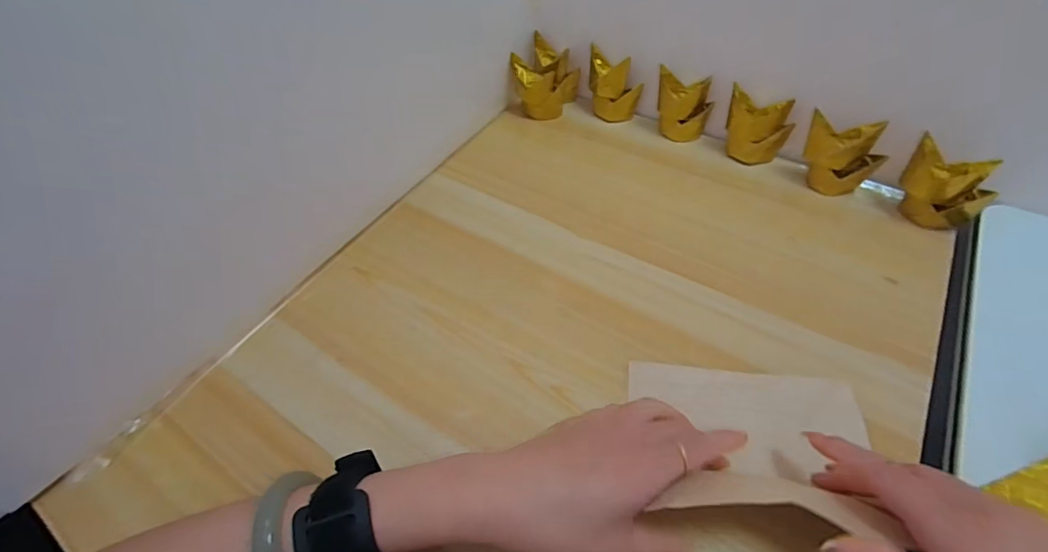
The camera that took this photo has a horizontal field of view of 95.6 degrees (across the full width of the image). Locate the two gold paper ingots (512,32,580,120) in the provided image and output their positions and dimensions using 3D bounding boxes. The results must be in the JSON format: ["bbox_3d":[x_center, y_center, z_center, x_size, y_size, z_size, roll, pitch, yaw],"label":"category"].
[{"bbox_3d":[0.026,-0.233,0.562,0.078,0.060,0.072,1,50,4],"label":"two gold paper ingots"}]

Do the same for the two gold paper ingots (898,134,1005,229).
[{"bbox_3d":[0.361,-0.076,0.411,0.033,0.070,0.063,-27,53,-18],"label":"two gold paper ingots"}]

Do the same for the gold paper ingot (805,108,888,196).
[{"bbox_3d":[0.293,-0.111,0.445,0.032,0.071,0.062,-35,56,-23],"label":"gold paper ingot"}]

